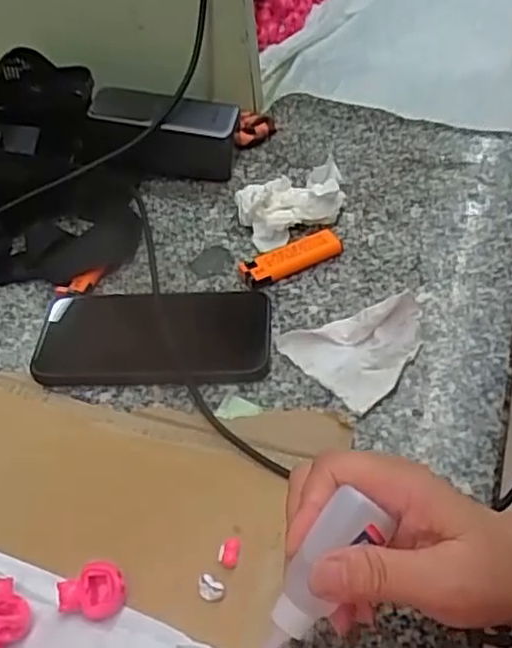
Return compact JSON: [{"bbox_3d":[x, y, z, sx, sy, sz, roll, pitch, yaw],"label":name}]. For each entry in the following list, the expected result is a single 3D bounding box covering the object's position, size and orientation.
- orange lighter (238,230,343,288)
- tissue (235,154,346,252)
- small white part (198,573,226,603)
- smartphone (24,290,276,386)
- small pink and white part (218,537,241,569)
[{"bbox_3d":[0.028,-0.053,0.523,0.085,0.015,0.025,-23,49,-17],"label":"orange lighter"},{"bbox_3d":[0.035,-0.103,0.557,0.096,0.031,0.062,-18,48,-13],"label":"tissue"},{"bbox_3d":[-0.023,0.136,0.344,0.014,0.010,0.012,18,50,20],"label":"small white part"},{"bbox_3d":[-0.071,0.007,0.470,0.158,0.017,0.073,-3,46,1],"label":"smartphone"},{"bbox_3d":[-0.014,0.122,0.356,0.011,0.008,0.015,7,47,11],"label":"small pink and white part"}]

